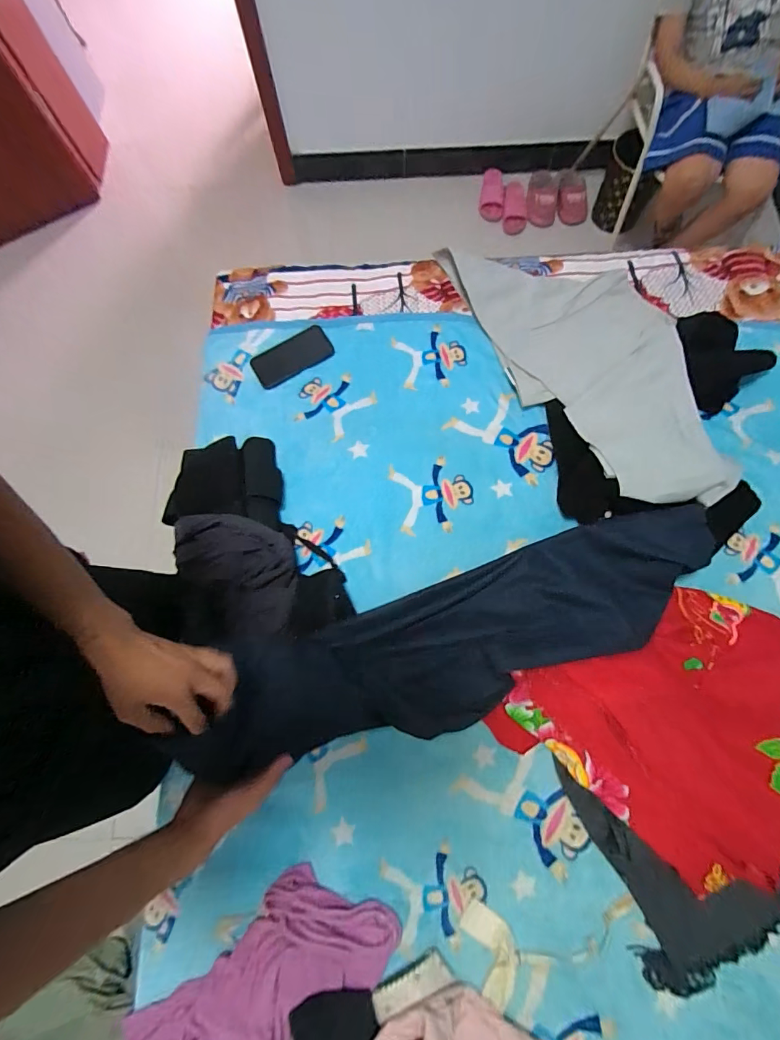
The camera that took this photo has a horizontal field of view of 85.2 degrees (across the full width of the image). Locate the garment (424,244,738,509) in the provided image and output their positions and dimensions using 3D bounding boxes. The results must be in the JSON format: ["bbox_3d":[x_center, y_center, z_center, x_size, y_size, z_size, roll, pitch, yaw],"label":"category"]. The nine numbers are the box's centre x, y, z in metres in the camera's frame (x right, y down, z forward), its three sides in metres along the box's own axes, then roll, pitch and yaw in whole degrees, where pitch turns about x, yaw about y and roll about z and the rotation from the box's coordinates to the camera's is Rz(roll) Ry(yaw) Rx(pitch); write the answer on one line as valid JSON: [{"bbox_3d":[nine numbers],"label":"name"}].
[{"bbox_3d":[0.393,-0.334,0.820,0.316,0.098,0.698,-23,75,-5],"label":"garment"}]

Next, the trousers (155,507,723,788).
[{"bbox_3d":[0.106,0.193,0.655,0.811,0.080,0.206,-20,74,-6],"label":"trousers"}]

